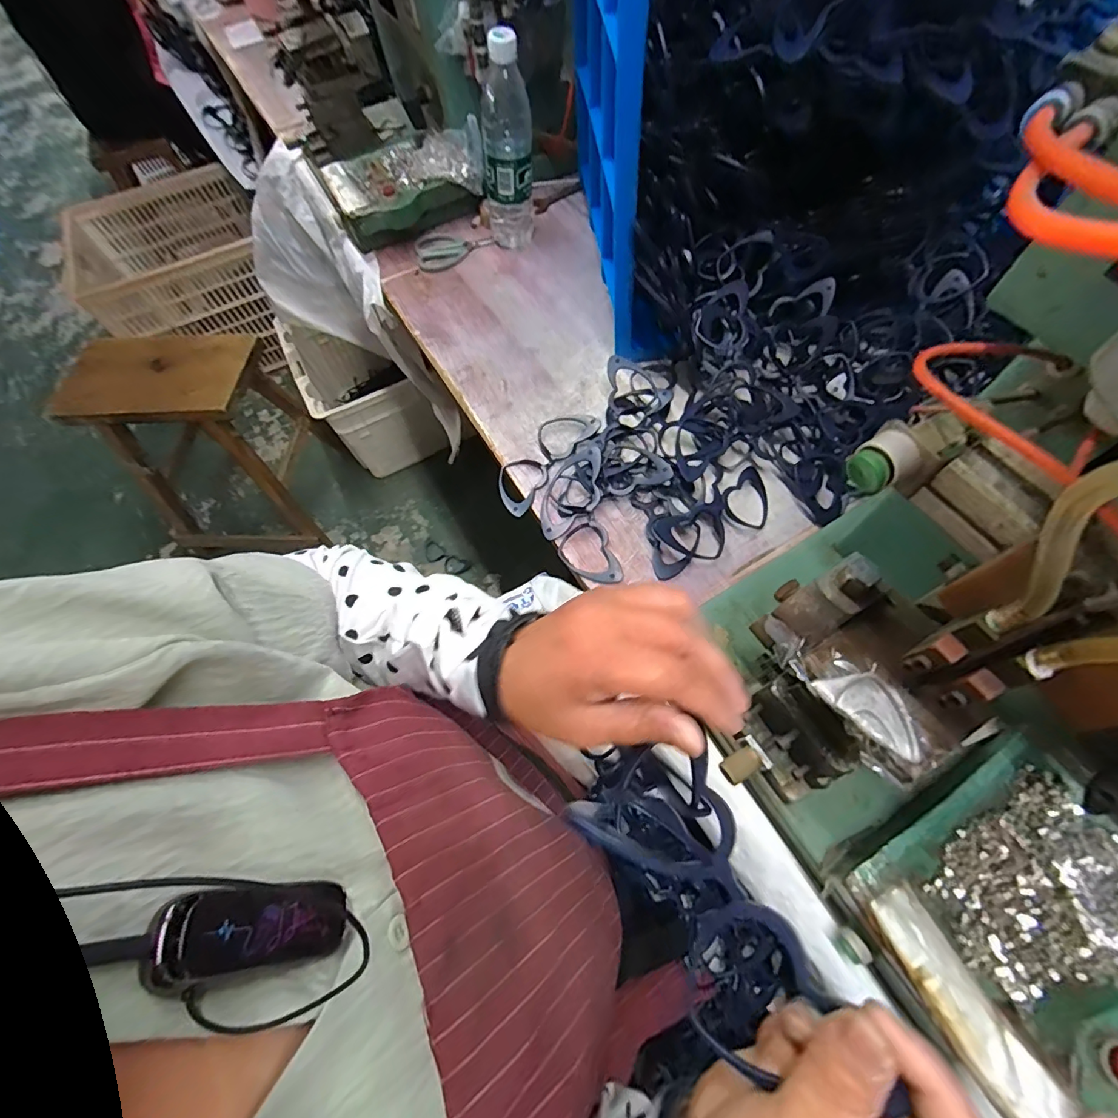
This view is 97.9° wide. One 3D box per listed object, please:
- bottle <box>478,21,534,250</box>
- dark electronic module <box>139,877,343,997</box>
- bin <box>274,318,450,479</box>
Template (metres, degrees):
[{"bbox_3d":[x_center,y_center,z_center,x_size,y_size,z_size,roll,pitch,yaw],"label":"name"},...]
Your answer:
[{"bbox_3d":[-0.075,-0.554,0.661,0.078,0.223,0.076,-9,64,-1],"label":"bottle"},{"bbox_3d":[-0.103,0.128,0.169,0.009,0.063,0.025,-17,59,34],"label":"dark electronic module"},{"bbox_3d":[-0.564,-0.475,1.402,0.262,0.302,0.429,-30,66,-10],"label":"bin"}]

